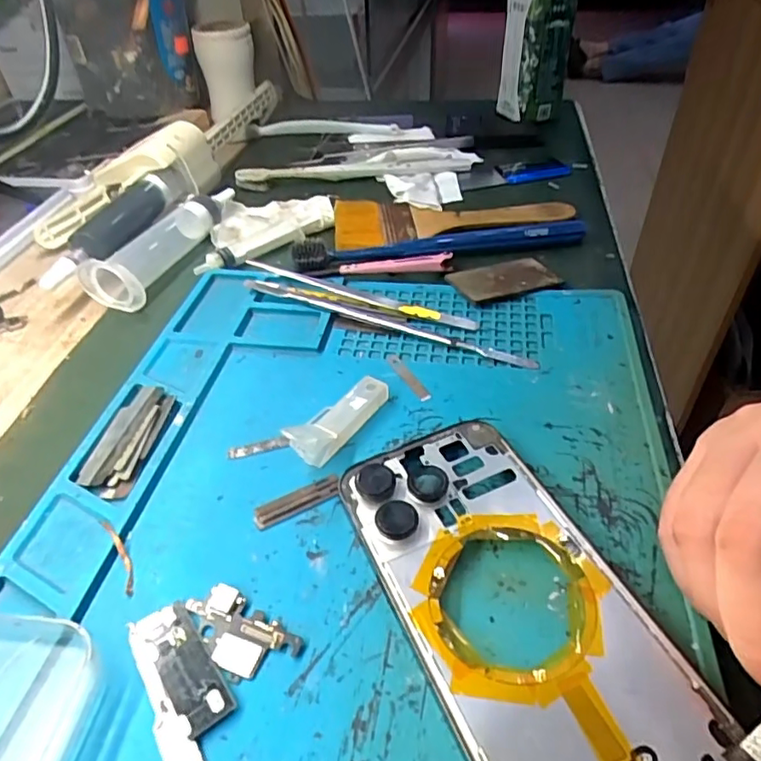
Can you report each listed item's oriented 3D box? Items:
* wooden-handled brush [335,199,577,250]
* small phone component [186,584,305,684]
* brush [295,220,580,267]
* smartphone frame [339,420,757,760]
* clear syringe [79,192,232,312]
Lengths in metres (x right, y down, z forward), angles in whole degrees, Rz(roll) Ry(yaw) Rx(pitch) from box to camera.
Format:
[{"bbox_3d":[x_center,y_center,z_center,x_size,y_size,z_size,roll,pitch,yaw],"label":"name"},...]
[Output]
[{"bbox_3d":[0.050,-0.115,0.400,0.162,0.006,0.060,-6,42,-4],"label":"wooden-handled brush"},{"bbox_3d":[-0.048,0.083,0.190,0.040,0.004,0.021,25,49,27],"label":"small phone component"},{"bbox_3d":[0.039,-0.088,0.361,0.184,0.013,0.022,-6,42,-4],"label":"brush"},{"bbox_3d":[0.042,0.069,0.189,0.070,0.007,0.144,-18,44,-16],"label":"smartphone frame"},{"bbox_3d":[-0.141,-0.097,0.377,0.042,0.025,0.130,7,43,11],"label":"clear syringe"}]

